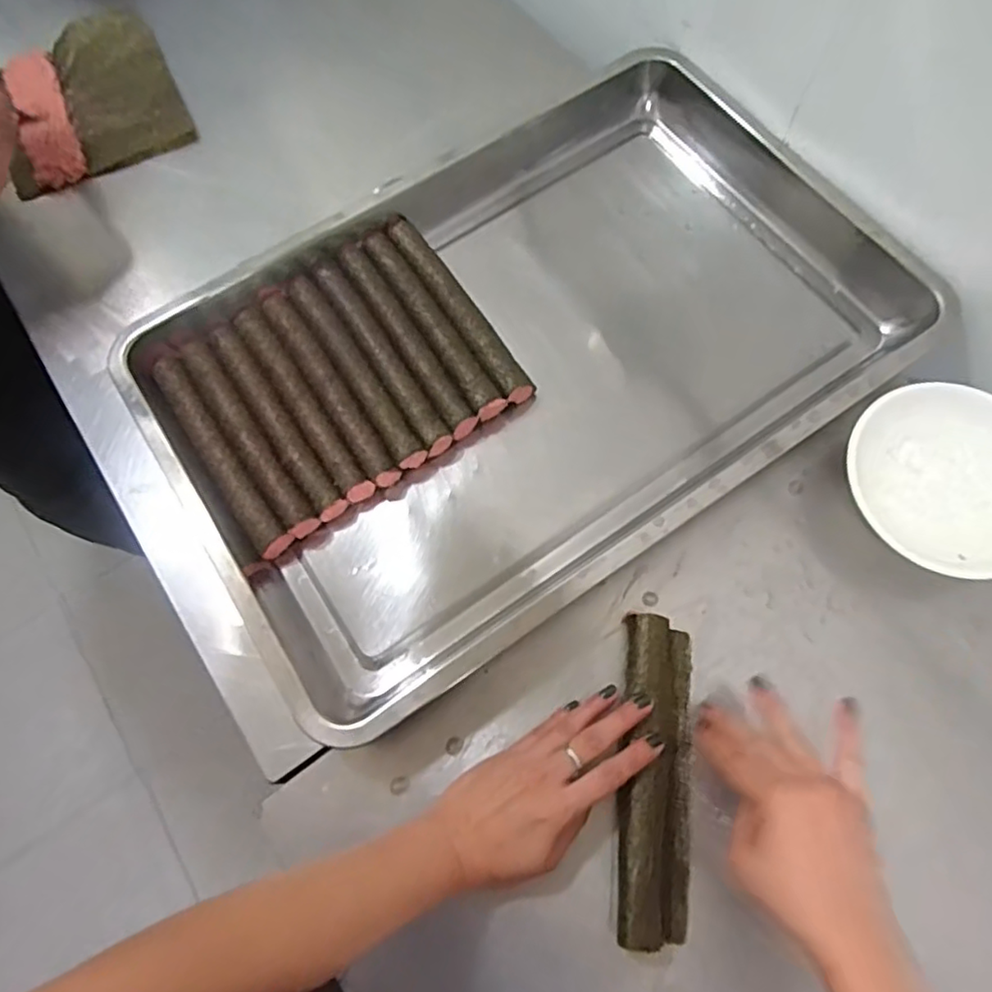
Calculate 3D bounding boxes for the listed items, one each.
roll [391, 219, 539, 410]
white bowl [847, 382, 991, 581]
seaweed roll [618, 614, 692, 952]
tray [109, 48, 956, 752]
[{"bbox_3d":[-0.033,-0.165,0.570,0.030,0.022,0.207,-32,72,-9],"label":"roll"},{"bbox_3d":[0.328,-0.006,0.486,0.133,0.057,0.144,-1,70,2],"label":"white bowl"},{"bbox_3d":[0.109,0.185,0.440,0.048,0.031,0.200,6,69,4],"label":"seaweed roll"},{"bbox_3d":[0.018,-0.133,0.546,0.589,0.049,0.428,-37,72,-11],"label":"tray"}]

